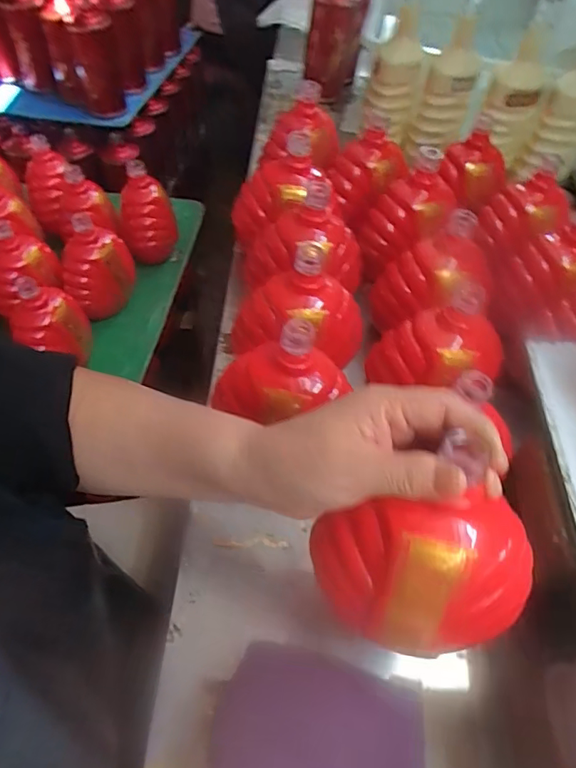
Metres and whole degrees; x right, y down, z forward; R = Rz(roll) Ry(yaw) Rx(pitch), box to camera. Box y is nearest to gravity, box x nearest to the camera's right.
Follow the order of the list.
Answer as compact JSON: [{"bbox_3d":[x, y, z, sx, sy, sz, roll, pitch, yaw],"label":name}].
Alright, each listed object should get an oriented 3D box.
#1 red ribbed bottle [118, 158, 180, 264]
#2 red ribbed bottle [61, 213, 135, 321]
[{"bbox_3d":[-0.236,-0.281,0.855,0.088,0.161,0.068,-4,54,-5],"label":"red ribbed bottle"},{"bbox_3d":[-0.287,-0.173,0.769,0.091,0.144,0.083,2,54,-2],"label":"red ribbed bottle"}]

